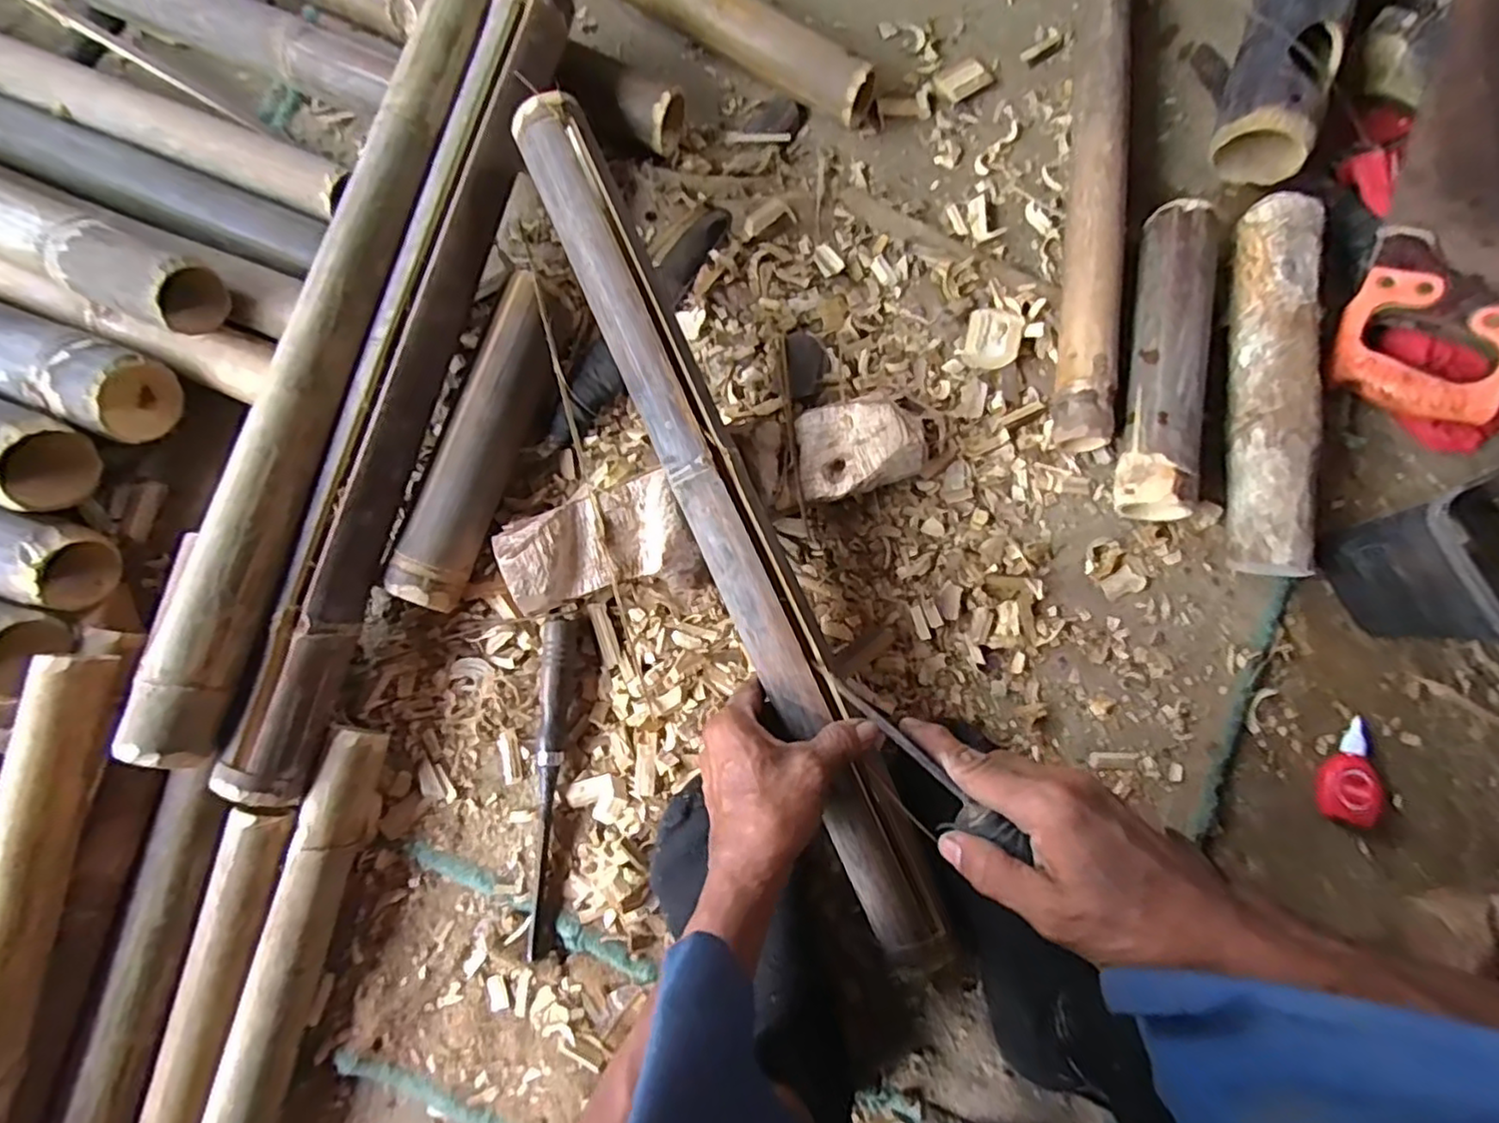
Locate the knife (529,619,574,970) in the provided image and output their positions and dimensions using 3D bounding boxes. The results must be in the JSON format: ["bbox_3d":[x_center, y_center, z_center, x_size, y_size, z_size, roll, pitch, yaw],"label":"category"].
[{"bbox_3d":[-0.148,0.164,0.501,0.023,0.020,0.246,0,80,-1],"label":"knife"}]

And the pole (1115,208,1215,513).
[{"bbox_3d":[0.340,-0.162,0.551,0.051,0.061,0.261,12,80,1],"label":"pole"}]

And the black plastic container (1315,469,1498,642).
[{"bbox_3d":[0.519,0.005,0.493,0.115,0.133,0.109,-20,80,-4],"label":"black plastic container"}]

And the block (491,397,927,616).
[{"bbox_3d":[-0.027,-0.046,0.524,0.327,0.059,0.089,-23,81,-5],"label":"block"}]

